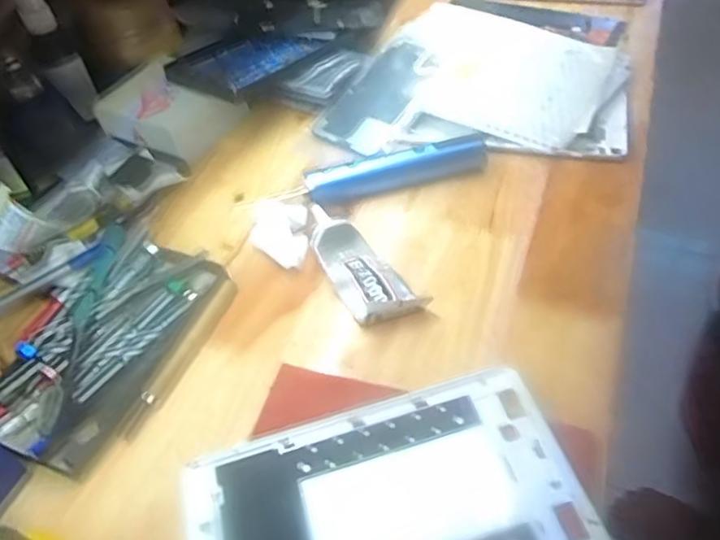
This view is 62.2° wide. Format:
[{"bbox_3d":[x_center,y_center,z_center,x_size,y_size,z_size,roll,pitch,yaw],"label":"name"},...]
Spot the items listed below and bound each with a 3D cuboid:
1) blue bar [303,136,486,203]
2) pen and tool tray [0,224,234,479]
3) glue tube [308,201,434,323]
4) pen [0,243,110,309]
[{"bbox_3d":[0.031,-0.085,0.507,0.152,0.024,0.025,-14,48,-6],"label":"blue bar"},{"bbox_3d":[-0.178,0.045,0.417,0.117,0.028,0.177,16,52,20],"label":"pen and tool tray"},{"bbox_3d":[-0.002,-0.005,0.442,0.047,0.027,0.118,-25,50,-15],"label":"glue tube"},{"bbox_3d":[-0.252,0.014,0.452,0.131,0.013,0.011,-29,51,-2],"label":"pen"}]

